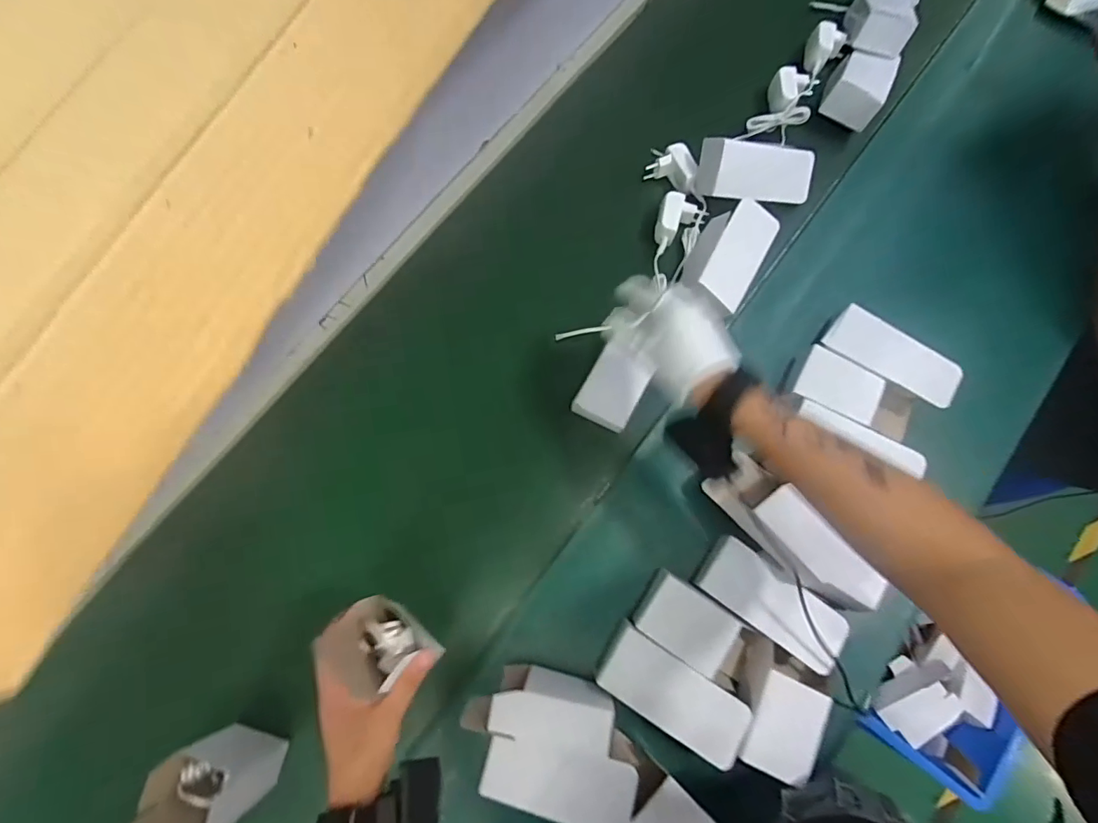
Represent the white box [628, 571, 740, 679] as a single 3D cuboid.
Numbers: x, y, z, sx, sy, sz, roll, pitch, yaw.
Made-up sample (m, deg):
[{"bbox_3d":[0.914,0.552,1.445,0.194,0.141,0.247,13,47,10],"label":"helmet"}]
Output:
[{"bbox_3d":[0.143,0.219,0.523,0.091,0.033,0.064,35,79,9],"label":"white box"}]

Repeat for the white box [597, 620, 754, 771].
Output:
[{"bbox_3d":[0.125,0.286,0.512,0.145,0.043,0.066,33,78,9],"label":"white box"}]

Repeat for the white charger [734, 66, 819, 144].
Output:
[{"bbox_3d":[0.323,-0.424,0.695,0.071,0.034,0.119,24,77,7],"label":"white charger"}]

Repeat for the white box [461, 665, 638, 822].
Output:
[{"bbox_3d":[0.002,0.327,0.494,0.175,0.065,0.128,17,76,5],"label":"white box"}]

